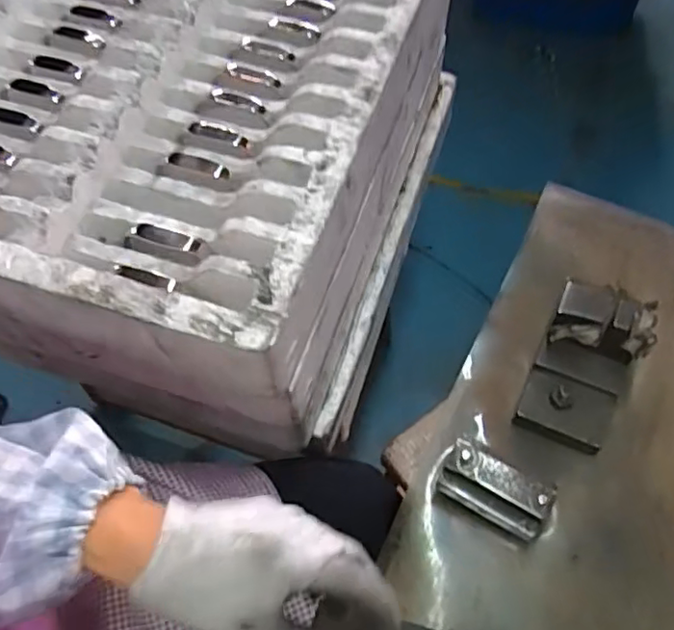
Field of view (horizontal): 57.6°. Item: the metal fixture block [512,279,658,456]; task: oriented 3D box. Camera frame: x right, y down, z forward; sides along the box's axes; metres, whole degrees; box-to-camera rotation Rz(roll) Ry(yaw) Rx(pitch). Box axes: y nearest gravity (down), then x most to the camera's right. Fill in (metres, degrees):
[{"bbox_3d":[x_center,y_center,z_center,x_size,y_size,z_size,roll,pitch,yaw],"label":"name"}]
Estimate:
[{"bbox_3d":[0.178,0.036,0.442,0.066,0.072,0.102,21,64,15],"label":"metal fixture block"}]

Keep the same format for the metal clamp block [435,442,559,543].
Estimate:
[{"bbox_3d":[0.104,0.120,0.410,0.069,0.054,0.032,28,65,18],"label":"metal clamp block"}]

